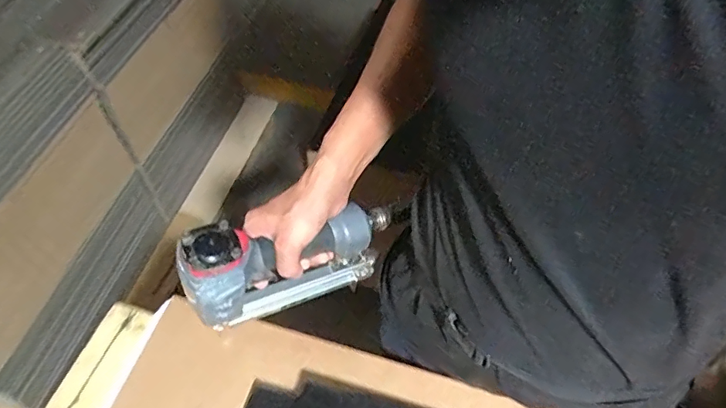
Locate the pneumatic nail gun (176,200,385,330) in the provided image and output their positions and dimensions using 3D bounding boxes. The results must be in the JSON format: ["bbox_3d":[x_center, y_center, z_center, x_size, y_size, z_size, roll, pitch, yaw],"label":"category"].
[{"bbox_3d":[-0.070,0.068,0.540,0.216,0.170,0.055,-19,55,-13],"label":"pneumatic nail gun"}]

